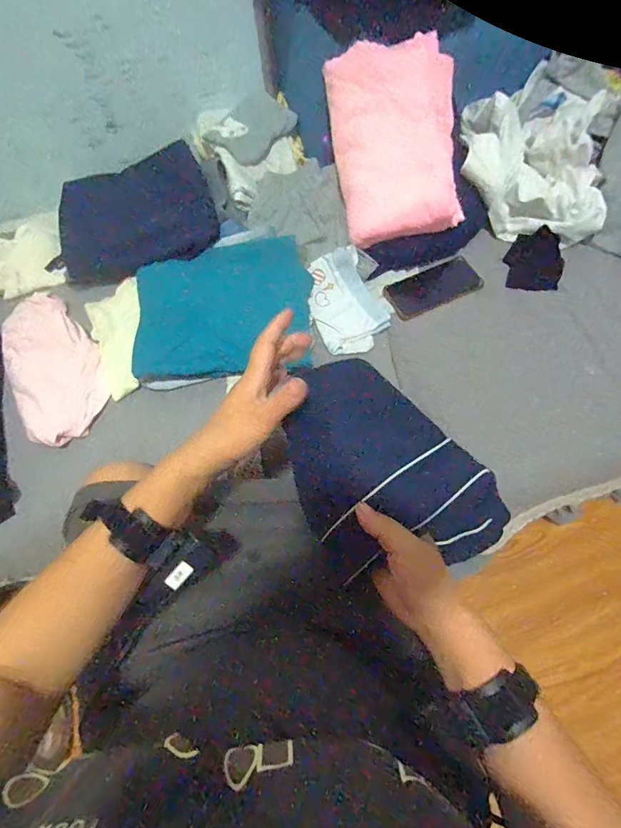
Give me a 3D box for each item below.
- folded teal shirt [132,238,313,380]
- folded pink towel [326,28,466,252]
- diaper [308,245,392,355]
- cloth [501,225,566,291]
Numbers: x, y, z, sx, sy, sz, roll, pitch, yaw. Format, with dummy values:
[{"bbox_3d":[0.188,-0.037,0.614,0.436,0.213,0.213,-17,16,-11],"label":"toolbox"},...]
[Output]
[{"bbox_3d":[-0.135,-0.177,0.645,0.270,0.083,0.226,-6,63,0],"label":"folded teal shirt"},{"bbox_3d":[0.134,-0.435,0.665,0.189,0.029,0.304,-6,88,9],"label":"folded pink towel"},{"bbox_3d":[0.055,-0.182,0.672,0.114,0.028,0.172,-21,76,-11],"label":"diaper"},{"bbox_3d":[0.370,-0.252,0.688,0.088,0.015,0.098,-2,84,8],"label":"cloth"}]

